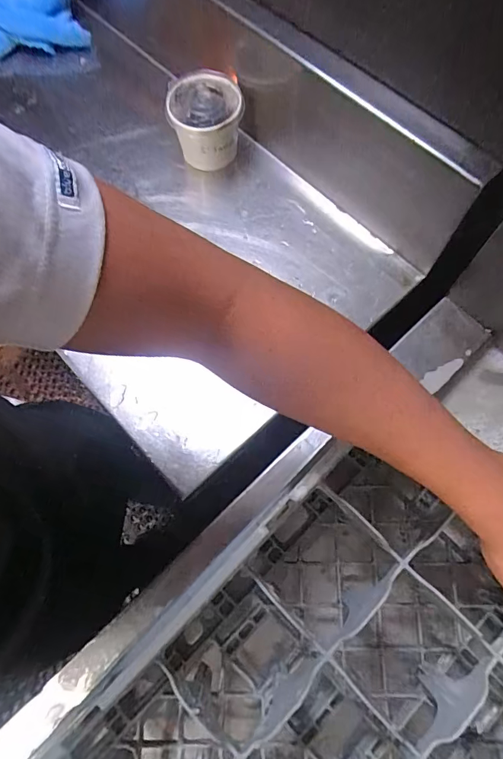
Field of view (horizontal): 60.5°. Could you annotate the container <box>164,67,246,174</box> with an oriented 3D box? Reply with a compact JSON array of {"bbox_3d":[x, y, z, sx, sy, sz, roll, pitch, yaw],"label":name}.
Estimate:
[{"bbox_3d":[-0.060,-0.343,0.582,0.084,0.094,0.082,-1,70,3],"label":"container"}]

